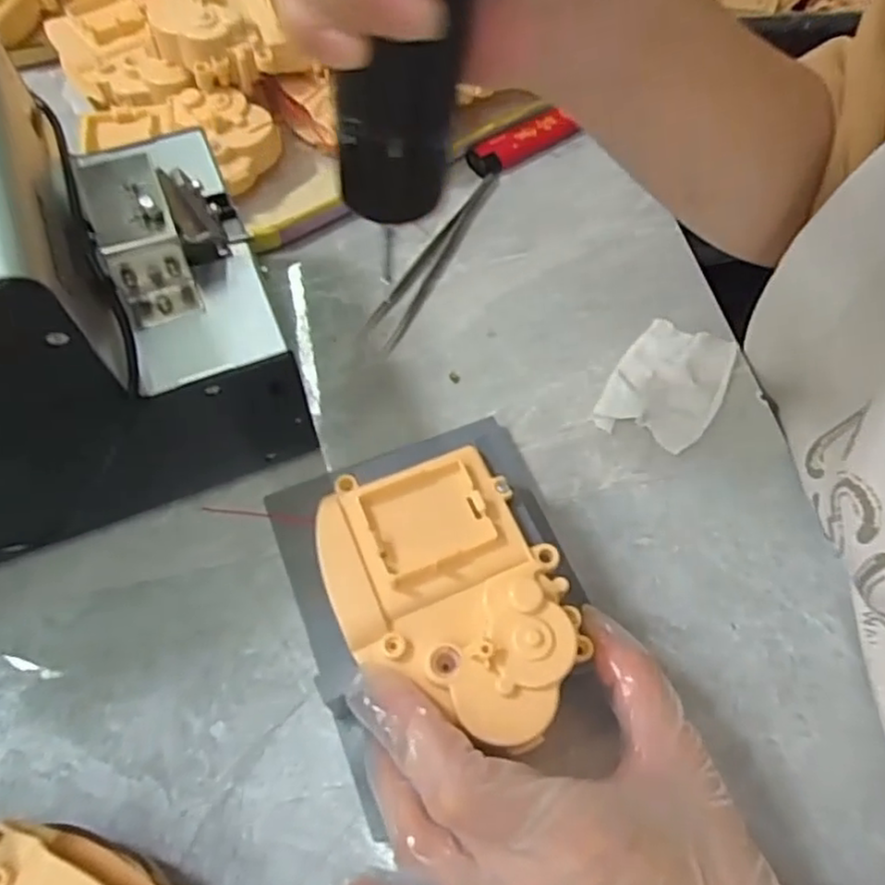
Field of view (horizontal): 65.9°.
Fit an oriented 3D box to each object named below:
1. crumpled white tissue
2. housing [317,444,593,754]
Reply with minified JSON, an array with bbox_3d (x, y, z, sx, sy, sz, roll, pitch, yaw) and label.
[{"bbox_3d":[0.109,-0.029,0.331,0.049,0.007,0.072,28,66,12],"label":"crumpled white tissue"},{"bbox_3d":[0.003,0.048,0.224,0.070,0.014,0.096,-24,68,-14],"label":"housing"}]

